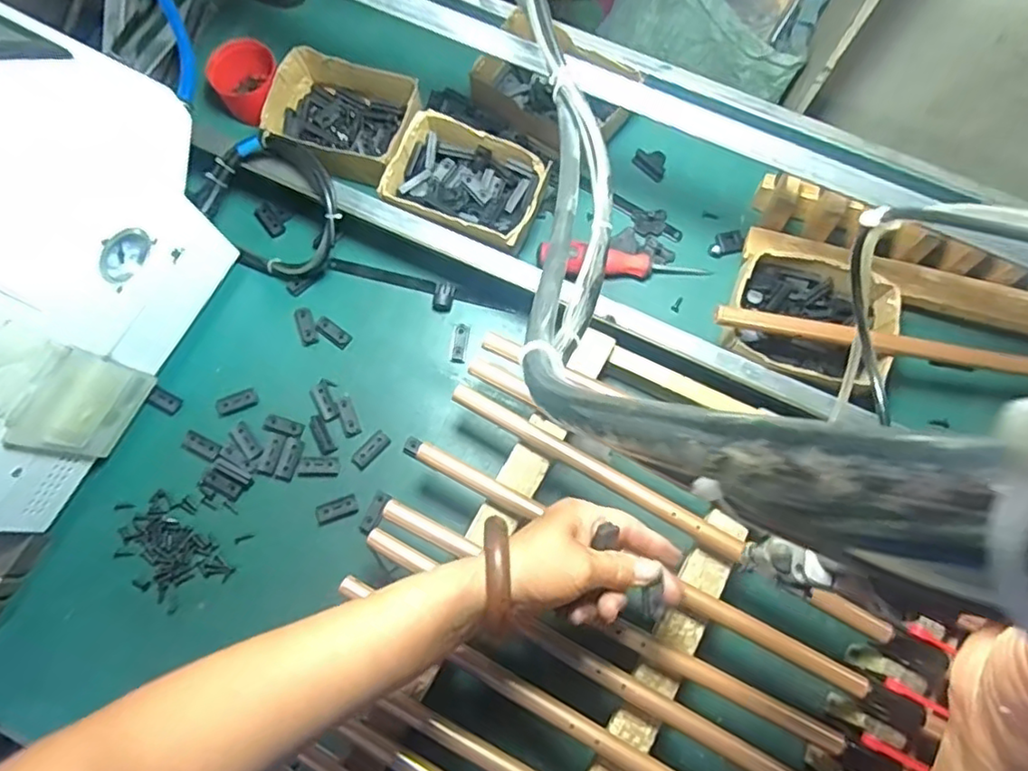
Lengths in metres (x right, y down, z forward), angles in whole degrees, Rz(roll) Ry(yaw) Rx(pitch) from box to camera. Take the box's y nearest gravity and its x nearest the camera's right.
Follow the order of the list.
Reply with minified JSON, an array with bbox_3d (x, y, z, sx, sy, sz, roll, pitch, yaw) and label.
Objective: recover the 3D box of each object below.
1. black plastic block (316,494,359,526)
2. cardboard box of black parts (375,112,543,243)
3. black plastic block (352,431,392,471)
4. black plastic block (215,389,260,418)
[{"bbox_3d":[-0.156,0.110,0.554,0.038,0.004,0.017,-19,77,-4],"label":"black plastic block"},{"bbox_3d":[-0.045,-0.190,0.590,0.135,0.044,0.097,21,78,5],"label":"cardboard box of black parts"},{"bbox_3d":[-0.129,0.058,0.562,0.016,0.004,0.038,44,81,10],"label":"black plastic block"},{"bbox_3d":[-0.255,0.016,0.575,0.037,0.004,0.018,-22,78,-5],"label":"black plastic block"}]

